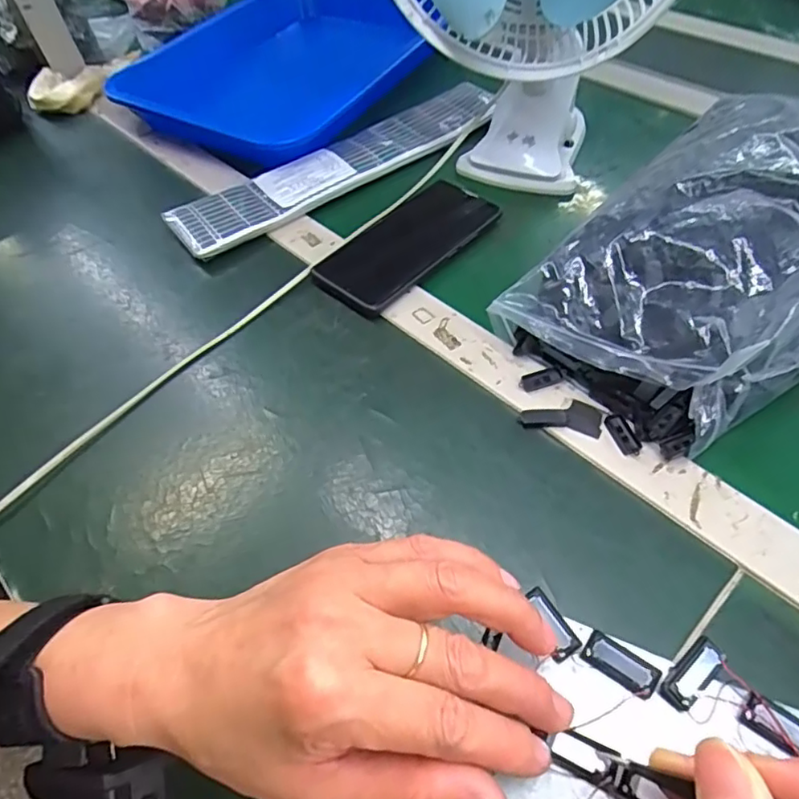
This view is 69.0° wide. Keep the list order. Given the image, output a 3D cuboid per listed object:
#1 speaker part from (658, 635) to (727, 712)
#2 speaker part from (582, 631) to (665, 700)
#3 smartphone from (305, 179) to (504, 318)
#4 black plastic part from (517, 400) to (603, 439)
[{"bbox_3d":[0.109,0.102,0.216,0.027,0.004,0.012,-36,58,-18],"label":"speaker part"},{"bbox_3d":[0.084,0.100,0.220,0.028,0.005,0.011,27,61,24],"label":"speaker part"},{"bbox_3d":[0.012,-0.138,0.488,0.181,0.012,0.079,-40,60,-22],"label":"smartphone"},{"bbox_3d":[0.105,0.010,0.378,0.050,0.004,0.024,9,55,11],"label":"black plastic part"}]

